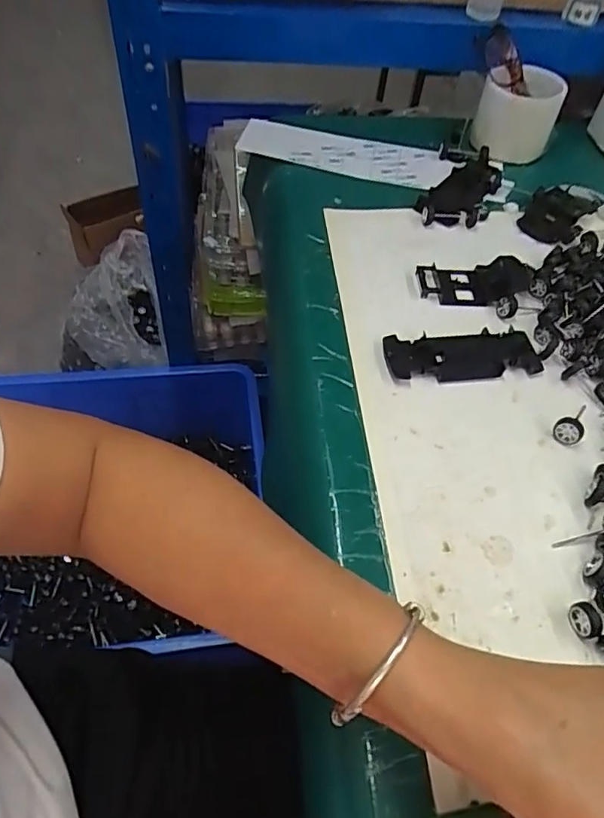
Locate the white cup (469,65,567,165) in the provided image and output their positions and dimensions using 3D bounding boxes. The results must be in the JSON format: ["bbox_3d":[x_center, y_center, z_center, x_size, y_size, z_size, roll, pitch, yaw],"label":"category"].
[{"bbox_3d":[0.237,-0.325,0.622,0.086,0.079,0.081,21,55,12],"label":"white cup"}]

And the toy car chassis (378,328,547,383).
[{"bbox_3d":[0.129,-0.045,0.452,0.125,0.012,0.046,-5,54,-9],"label":"toy car chassis"}]

